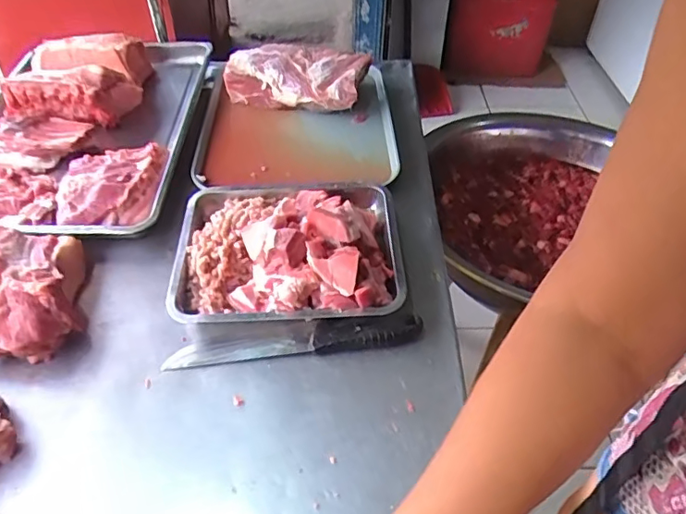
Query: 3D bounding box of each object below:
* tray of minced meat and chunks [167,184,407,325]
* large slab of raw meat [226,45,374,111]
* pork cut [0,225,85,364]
[{"bbox_3d":[-0.076,-0.023,0.761,0.297,0.096,0.246,-1,45,-2],"label":"tray of minced meat and chunks"},{"bbox_3d":[-0.087,-0.348,1.062,0.251,0.074,0.140,8,45,7],"label":"large slab of raw meat"},{"bbox_3d":[-0.426,0.040,0.708,0.152,0.086,0.200,-11,46,-12],"label":"pork cut"}]

